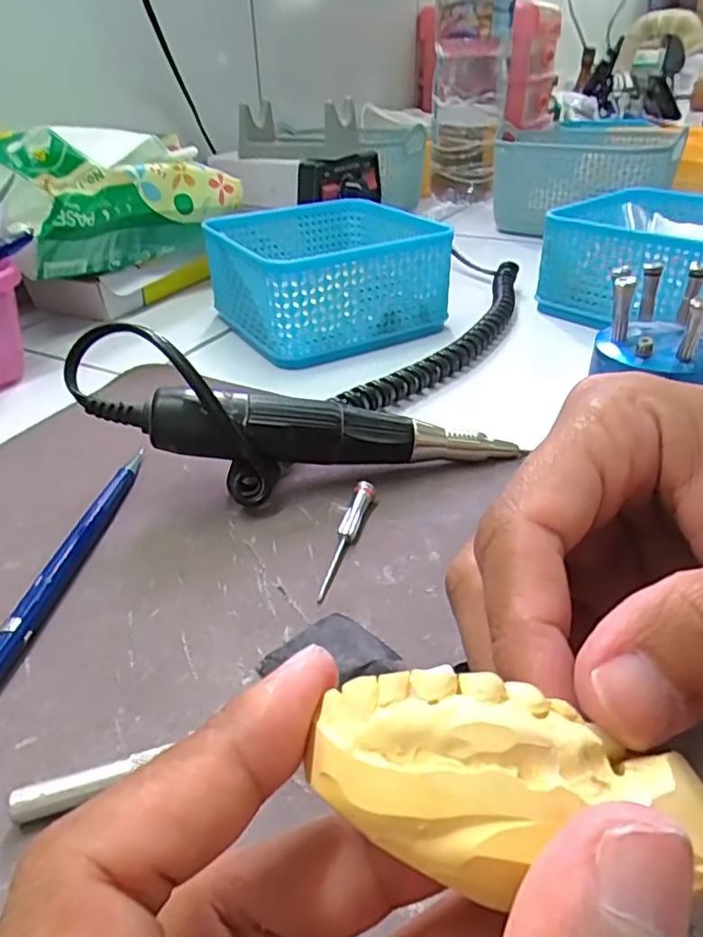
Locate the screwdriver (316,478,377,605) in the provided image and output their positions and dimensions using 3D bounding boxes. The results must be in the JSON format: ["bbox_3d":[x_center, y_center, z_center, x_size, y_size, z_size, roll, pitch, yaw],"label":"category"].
[{"bbox_3d":[-0.002,0.025,0.231,0.008,0.010,0.058,7,34,13],"label":"screwdriver"}]

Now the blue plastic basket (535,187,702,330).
[{"bbox_3d":[0.213,-0.137,0.420,0.130,0.067,0.129,28,43,36],"label":"blue plastic basket"}]

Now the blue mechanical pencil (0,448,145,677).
[{"bbox_3d":[-0.101,0.032,0.225,0.008,0.011,0.133,1,33,4],"label":"blue mechanical pencil"}]

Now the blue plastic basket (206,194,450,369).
[{"bbox_3d":[-0.018,-0.133,0.425,0.130,0.062,0.133,-19,37,-25],"label":"blue plastic basket"}]

